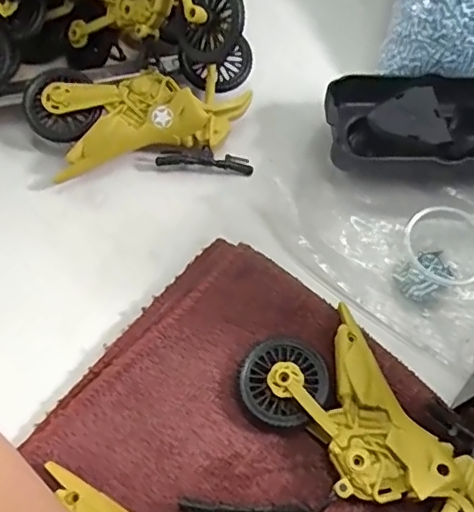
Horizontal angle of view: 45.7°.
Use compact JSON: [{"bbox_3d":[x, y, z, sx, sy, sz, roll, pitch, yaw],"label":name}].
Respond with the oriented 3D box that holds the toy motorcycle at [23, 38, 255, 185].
[{"bbox_3d":[-0.049,-0.074,0.292,0.114,0.028,0.061,-5,63,-4],"label":"toy motorcycle"}]

